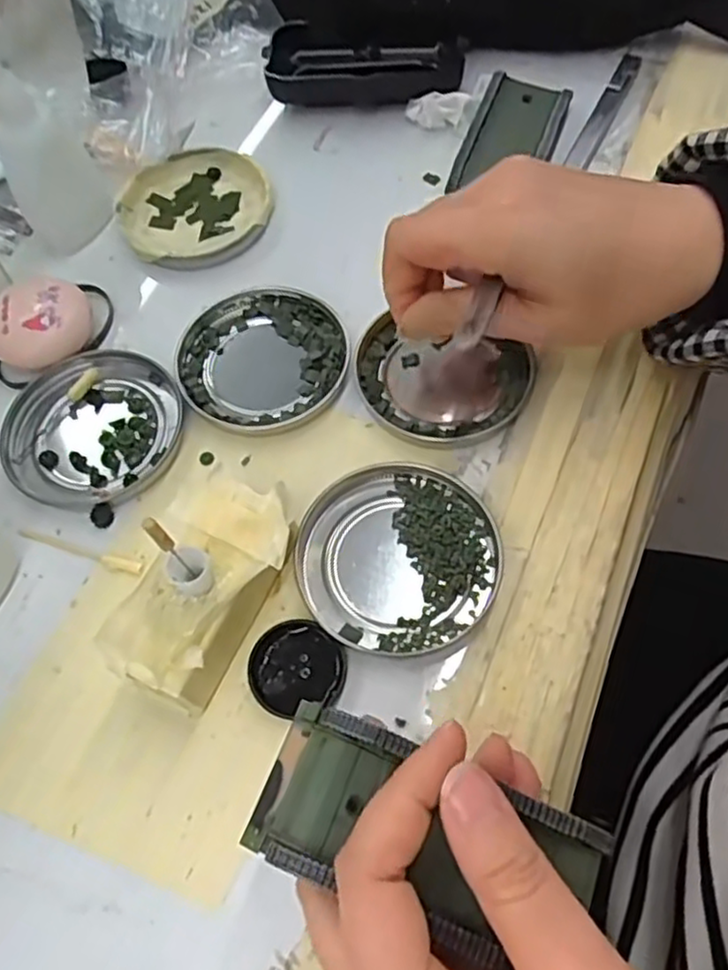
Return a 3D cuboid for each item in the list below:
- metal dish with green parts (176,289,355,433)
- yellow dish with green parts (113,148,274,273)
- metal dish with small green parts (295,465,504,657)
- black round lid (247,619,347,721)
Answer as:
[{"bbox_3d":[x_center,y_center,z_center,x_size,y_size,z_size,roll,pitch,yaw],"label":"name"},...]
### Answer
[{"bbox_3d":[-0.048,-0.060,0.331,0.078,0.007,0.077,-1,63,2],"label":"metal dish with green parts"},{"bbox_3d":[-0.089,-0.147,0.376,0.076,0.012,0.075,-1,63,2],"label":"yellow dish with green parts"},{"bbox_3d":[0.014,0.028,0.282,0.078,0.008,0.075,-1,63,2],"label":"metal dish with small green parts"},{"bbox_3d":[-0.025,0.068,0.266,0.035,0.006,0.032,-1,63,2],"label":"black round lid"}]

